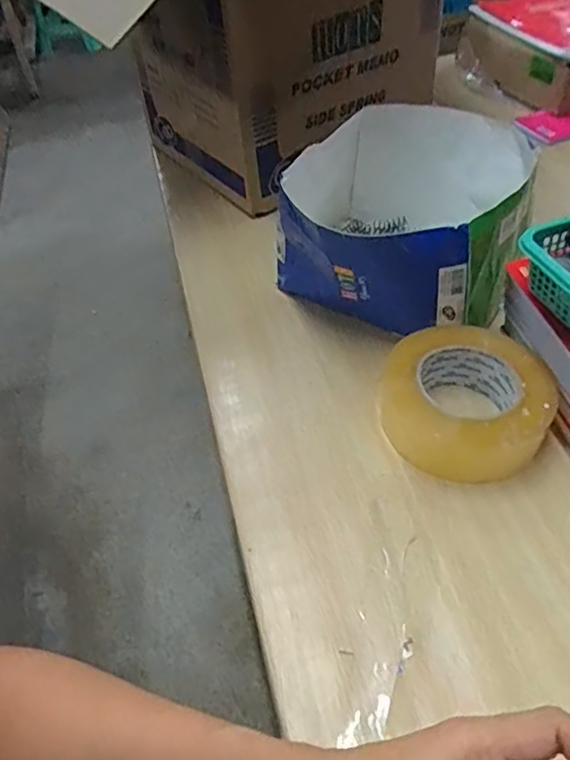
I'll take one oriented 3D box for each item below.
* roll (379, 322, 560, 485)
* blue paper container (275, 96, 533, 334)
[{"bbox_3d":[0.146,0.017,0.481,0.122,0.056,0.130,-3,47,3],"label":"roll"},{"bbox_3d":[0.119,-0.157,0.584,0.216,0.125,0.238,20,52,21],"label":"blue paper container"}]

